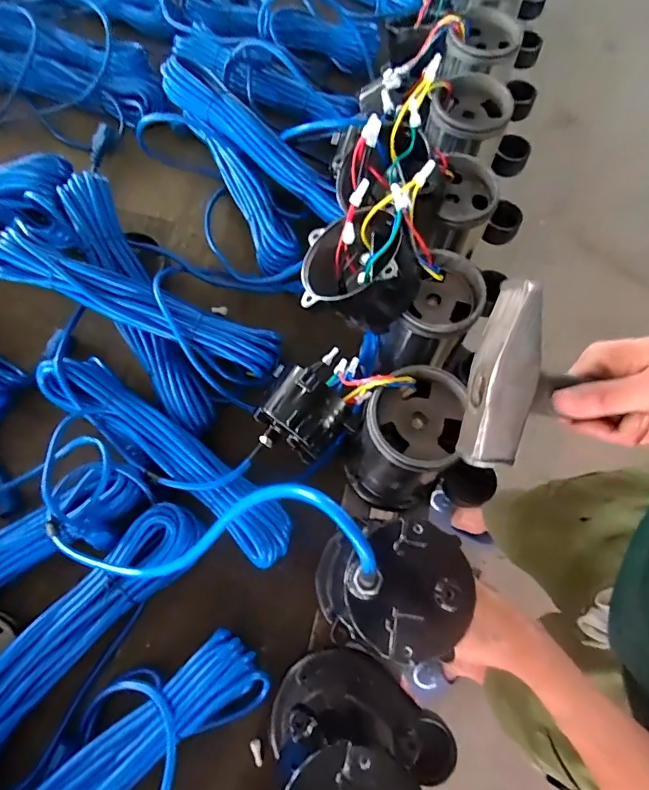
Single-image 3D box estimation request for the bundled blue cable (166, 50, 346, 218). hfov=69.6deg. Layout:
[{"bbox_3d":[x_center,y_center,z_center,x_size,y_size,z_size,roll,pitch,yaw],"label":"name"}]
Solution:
[{"bbox_3d":[-0.096,-0.353,0.646,0.304,0.084,0.059,37,72,11],"label":"bundled blue cable"}]

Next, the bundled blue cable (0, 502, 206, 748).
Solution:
[{"bbox_3d":[-0.258,0.253,0.449,0.076,0.040,0.353,40,73,12],"label":"bundled blue cable"}]

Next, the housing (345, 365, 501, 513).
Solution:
[{"bbox_3d":[0.071,0.057,0.460,0.093,0.171,0.119,22,70,6],"label":"housing"}]

